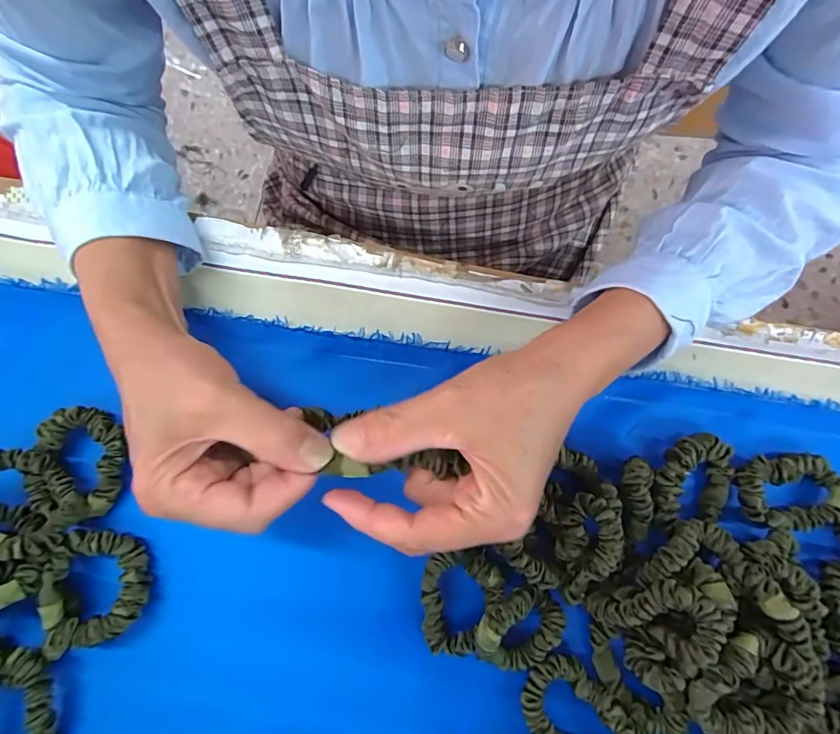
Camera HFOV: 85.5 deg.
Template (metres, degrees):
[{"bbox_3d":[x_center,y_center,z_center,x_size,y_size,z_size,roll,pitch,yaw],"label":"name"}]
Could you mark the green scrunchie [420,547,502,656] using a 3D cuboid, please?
[{"bbox_3d":[0.021,0.146,0.285,0.047,0.022,0.065,29,82,7],"label":"green scrunchie"}]

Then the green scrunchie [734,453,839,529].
[{"bbox_3d":[0.239,0.079,0.290,0.067,0.011,0.046,-3,79,1],"label":"green scrunchie"}]

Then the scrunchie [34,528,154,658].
[{"bbox_3d":[-0.200,0.137,0.281,0.056,0.015,0.067,-2,73,-16],"label":"scrunchie"}]

